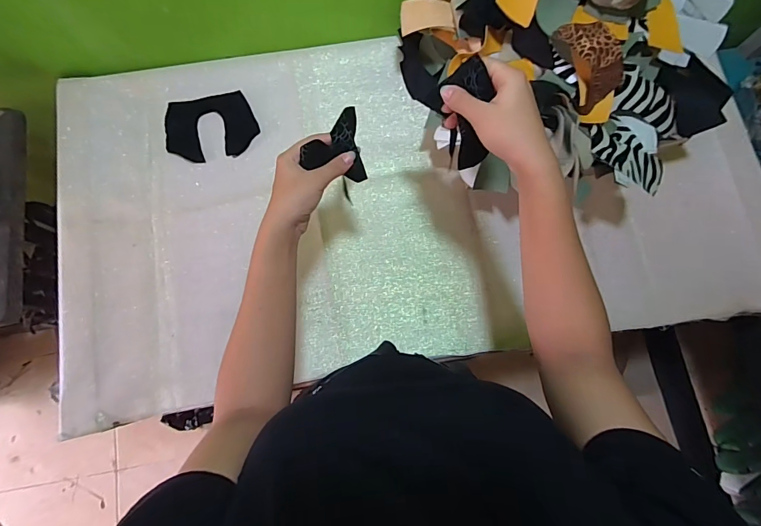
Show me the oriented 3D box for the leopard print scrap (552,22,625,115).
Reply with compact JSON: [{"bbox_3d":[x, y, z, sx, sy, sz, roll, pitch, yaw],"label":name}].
[{"bbox_3d":[0.267,-0.256,0.499,0.062,0.052,0.099,-28,80,-7],"label":"leopard print scrap"}]

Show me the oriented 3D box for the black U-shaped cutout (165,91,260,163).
[{"bbox_3d":[-0.299,-0.240,0.694,0.153,0.005,0.118,-13,84,-6],"label":"black U-shaped cutout"}]

